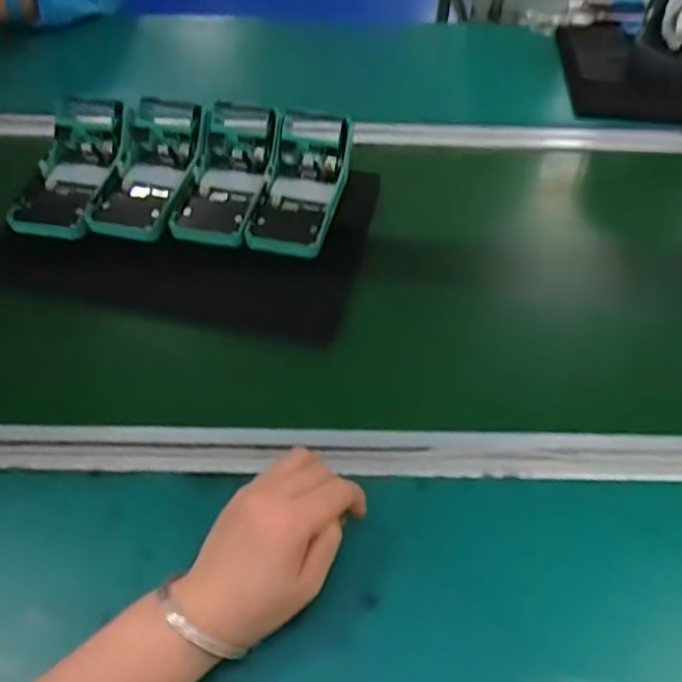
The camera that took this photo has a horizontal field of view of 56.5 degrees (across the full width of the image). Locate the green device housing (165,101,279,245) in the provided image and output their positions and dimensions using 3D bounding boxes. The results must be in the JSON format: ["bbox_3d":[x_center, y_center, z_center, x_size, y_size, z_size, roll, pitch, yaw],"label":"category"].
[{"bbox_3d":[-0.114,-0.175,0.689,0.077,0.092,0.209,8,58,4],"label":"green device housing"}]

